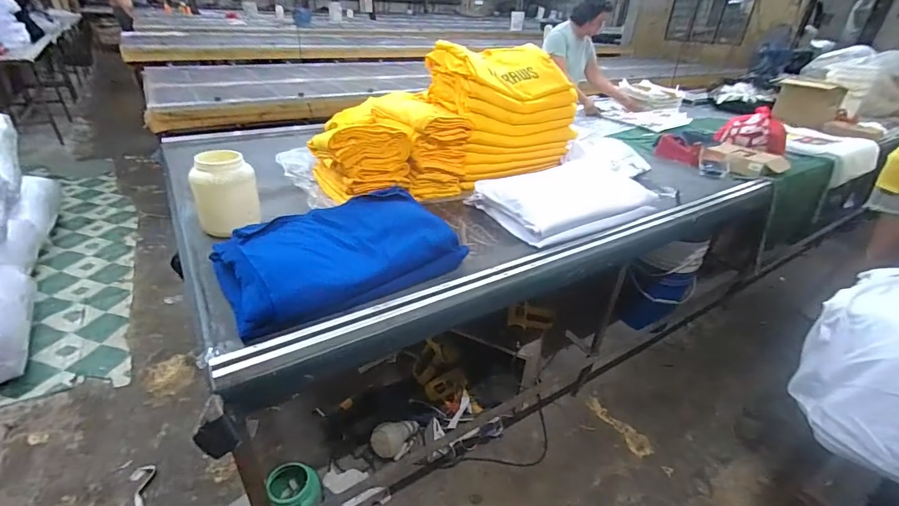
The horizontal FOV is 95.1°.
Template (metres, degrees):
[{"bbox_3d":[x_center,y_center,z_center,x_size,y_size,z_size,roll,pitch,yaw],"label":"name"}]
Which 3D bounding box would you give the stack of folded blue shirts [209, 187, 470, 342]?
[{"bbox_3d":[-0.249,-0.006,1.026,0.572,0.112,0.374,-19,37,-33],"label":"stack of folded blue shirts"}]

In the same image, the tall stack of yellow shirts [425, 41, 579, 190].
[{"bbox_3d":[0.223,-0.592,1.691,0.553,0.407,0.364,-14,34,-26],"label":"tall stack of yellow shirts"}]

